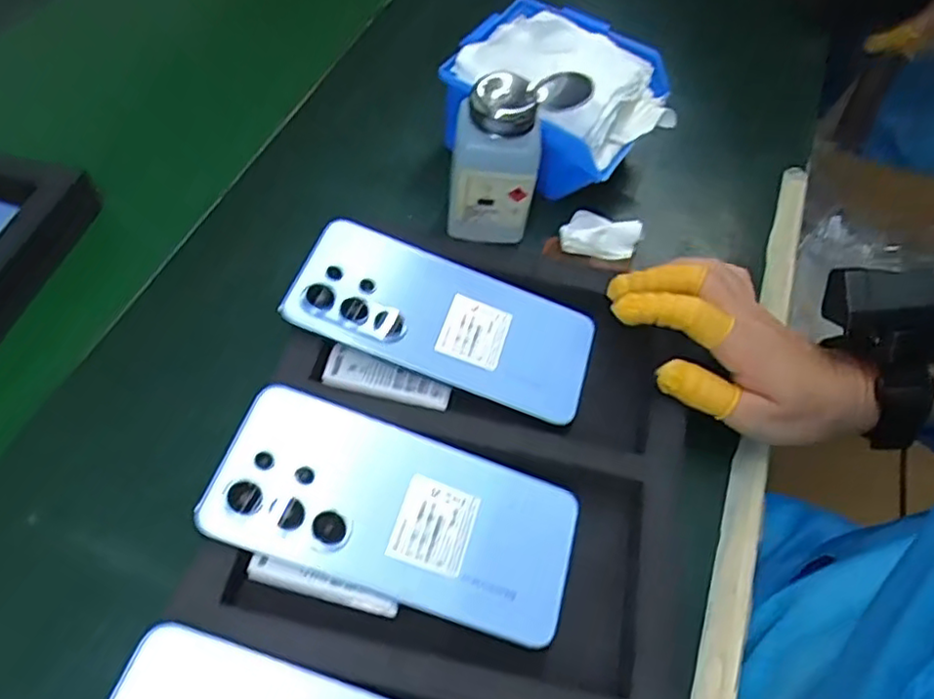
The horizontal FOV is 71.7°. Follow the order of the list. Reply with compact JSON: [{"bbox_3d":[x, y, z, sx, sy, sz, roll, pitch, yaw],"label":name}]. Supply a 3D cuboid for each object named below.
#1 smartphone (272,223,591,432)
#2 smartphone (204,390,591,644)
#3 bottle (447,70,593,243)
[{"bbox_3d":[-0.012,-0.019,0.371,0.169,0.007,0.079,22,57,-2],"label":"smartphone"},{"bbox_3d":[-0.032,0.076,0.308,0.167,0.005,0.078,20,57,-3],"label":"smartphone"},{"bbox_3d":[0.028,-0.117,0.404,0.073,0.096,0.047,9,58,5],"label":"bottle"}]

